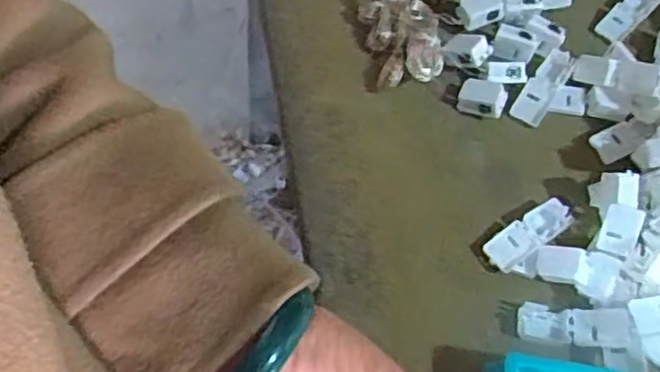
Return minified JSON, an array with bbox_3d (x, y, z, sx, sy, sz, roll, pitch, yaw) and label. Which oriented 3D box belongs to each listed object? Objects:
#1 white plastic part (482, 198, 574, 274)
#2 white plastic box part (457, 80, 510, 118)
[{"bbox_3d":[0.111,0.027,0.386,0.054,0.009,0.020,-31,69,-19],"label":"white plastic part"},{"bbox_3d":[0.093,-0.054,0.421,0.028,0.014,0.019,19,63,7],"label":"white plastic box part"}]

